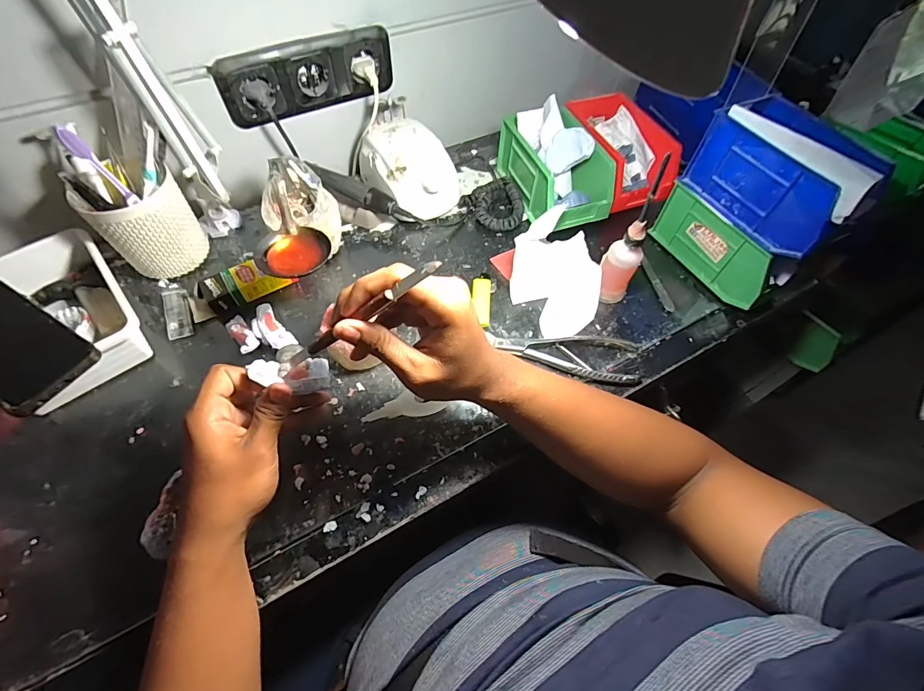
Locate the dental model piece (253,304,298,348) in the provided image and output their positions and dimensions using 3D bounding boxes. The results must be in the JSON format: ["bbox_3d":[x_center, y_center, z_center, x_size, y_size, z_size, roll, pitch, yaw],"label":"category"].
[{"bbox_3d":[-0.215,-0.017,0.468,0.030,0.020,0.068,-36,66,-22],"label":"dental model piece"}]

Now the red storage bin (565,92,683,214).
[{"bbox_3d":[0.227,-0.269,0.585,0.095,0.069,0.197,-19,61,-14],"label":"red storage bin"}]

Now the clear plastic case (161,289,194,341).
[{"bbox_3d":[-0.331,-0.037,0.480,0.027,0.005,0.061,-18,74,-13],"label":"clear plastic case"}]

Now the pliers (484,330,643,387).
[{"bbox_3d":[0.119,0.011,0.472,0.168,0.013,0.055,7,58,1],"label":"pliers"}]

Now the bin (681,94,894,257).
[{"bbox_3d":[0.360,-0.193,0.463,0.100,0.090,0.172,-23,62,-16],"label":"bin"}]

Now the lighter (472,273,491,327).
[{"bbox_3d":[0.023,-0.058,0.511,0.022,0.009,0.076,4,58,-1],"label":"lighter"}]

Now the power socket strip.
[{"bbox_3d":[-0.192,-0.347,0.534,0.223,0.081,0.030,-28,64,-19],"label":"power socket strip"}]

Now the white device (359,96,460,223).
[{"bbox_3d":[-0.079,-0.256,0.587,0.108,0.091,0.155,-34,66,-21],"label":"white device"}]

